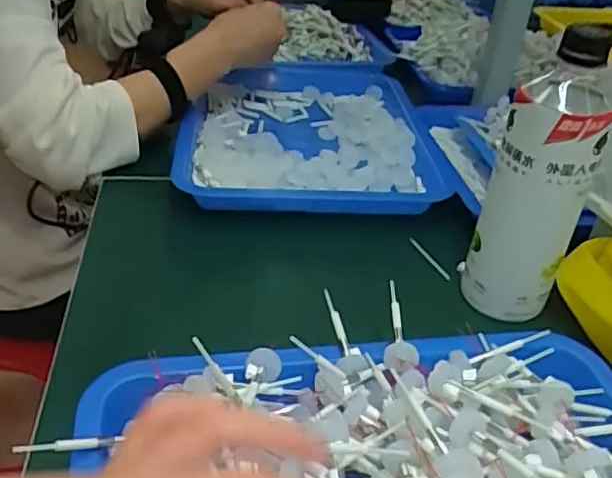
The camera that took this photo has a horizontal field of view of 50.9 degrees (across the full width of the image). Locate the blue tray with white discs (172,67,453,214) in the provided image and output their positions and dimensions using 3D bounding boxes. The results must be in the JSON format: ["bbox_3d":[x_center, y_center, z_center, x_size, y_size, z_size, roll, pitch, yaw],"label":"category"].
[{"bbox_3d":[0.002,-0.120,0.711,0.253,0.036,0.343,2,35,-5],"label":"blue tray with white discs"}]

